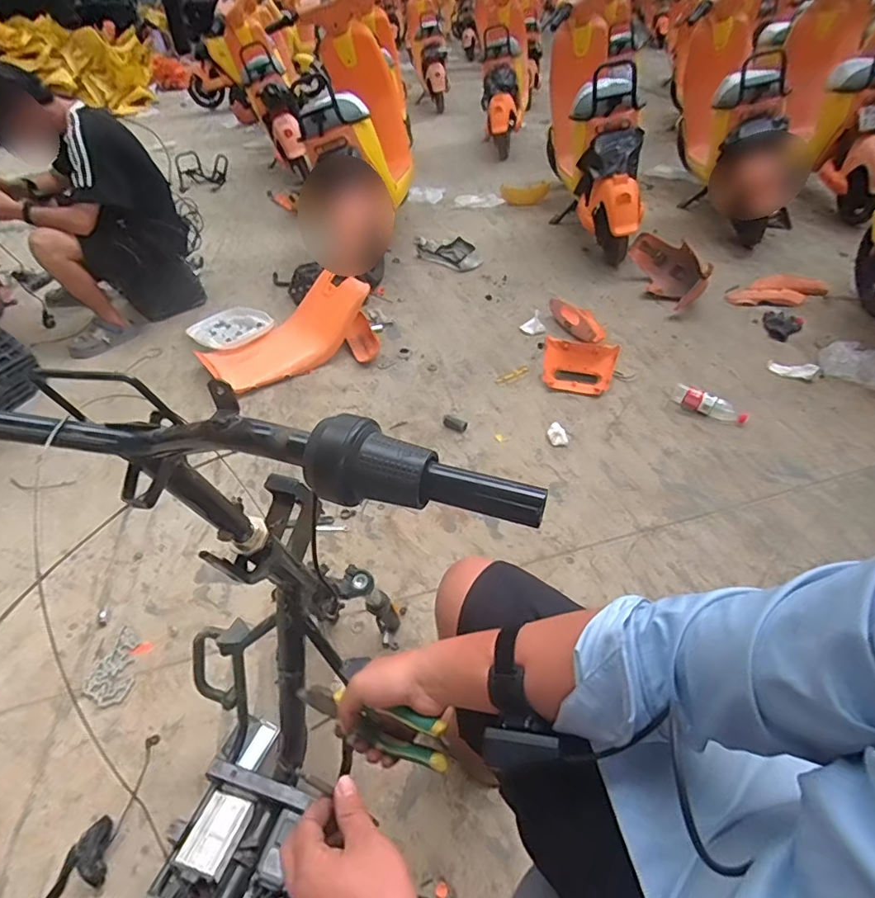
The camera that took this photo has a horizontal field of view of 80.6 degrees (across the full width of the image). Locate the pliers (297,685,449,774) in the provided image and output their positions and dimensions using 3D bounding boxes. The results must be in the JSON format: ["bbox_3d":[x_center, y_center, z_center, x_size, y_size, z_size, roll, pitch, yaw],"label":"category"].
[{"bbox_3d":[-0.076,0.285,0.552,0.197,0.048,0.027,6,41,33],"label":"pliers"}]

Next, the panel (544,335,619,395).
[{"bbox_3d":[0.475,-0.279,1.761,0.237,0.052,0.183,15,87,22],"label":"panel"}]

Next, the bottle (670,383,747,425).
[{"bbox_3d":[0.851,-0.144,1.625,0.076,0.067,0.229,-34,53,-30],"label":"bottle"}]

